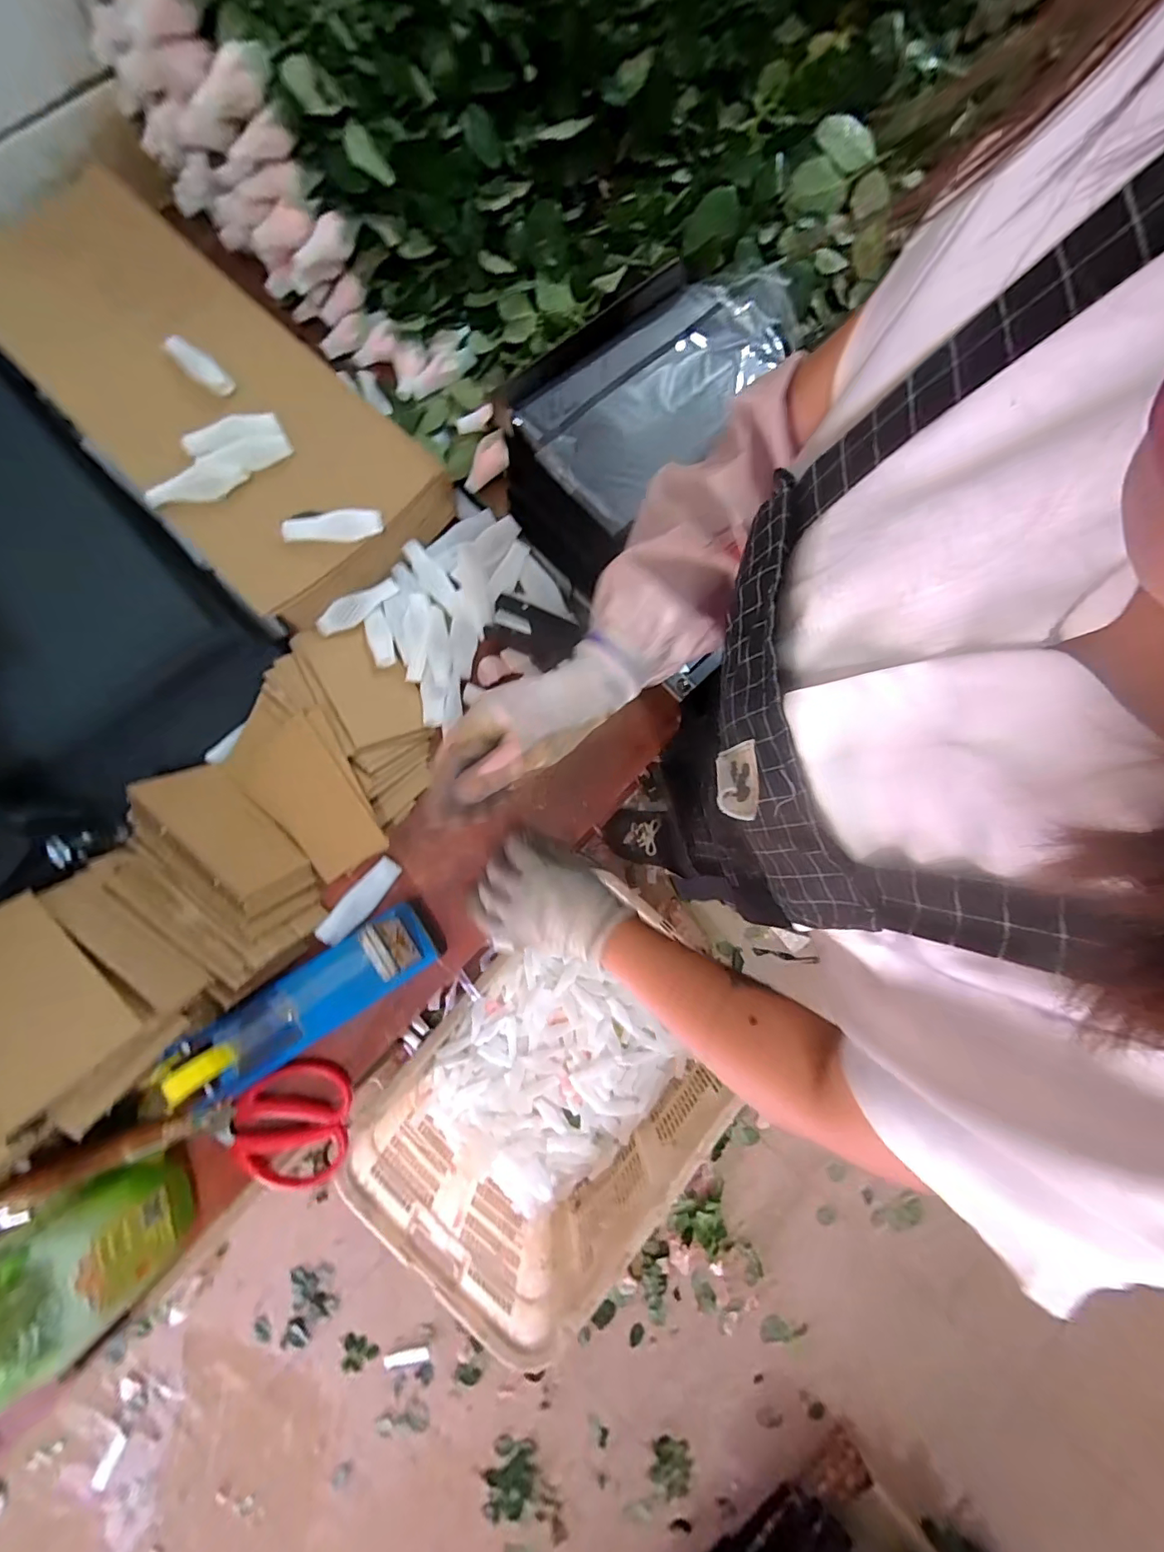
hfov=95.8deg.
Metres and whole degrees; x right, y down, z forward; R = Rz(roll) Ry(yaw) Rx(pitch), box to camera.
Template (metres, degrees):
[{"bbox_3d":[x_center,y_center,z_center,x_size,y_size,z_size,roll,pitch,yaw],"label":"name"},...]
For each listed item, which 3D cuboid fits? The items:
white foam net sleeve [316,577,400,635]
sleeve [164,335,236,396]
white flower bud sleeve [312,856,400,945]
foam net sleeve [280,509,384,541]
[{"bbox_3d":[-0.224,-0.171,0.525,0.088,0.019,0.022,-44,83,-10],"label":"white foam net sleeve"},{"bbox_3d":[-0.379,-0.407,0.519,0.089,0.017,0.023,41,79,6],"label":"sleeve"},{"bbox_3d":[-0.206,0.116,0.488,0.028,0.012,0.089,39,79,6],"label":"white flower bud sleeve"},{"bbox_3d":[-0.230,-0.231,0.483,0.091,0.018,0.020,-2,78,-3],"label":"foam net sleeve"}]

